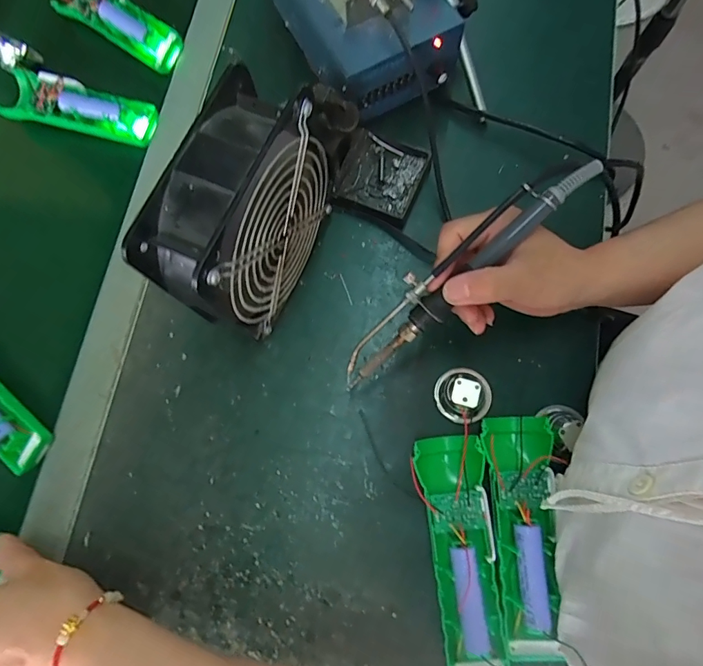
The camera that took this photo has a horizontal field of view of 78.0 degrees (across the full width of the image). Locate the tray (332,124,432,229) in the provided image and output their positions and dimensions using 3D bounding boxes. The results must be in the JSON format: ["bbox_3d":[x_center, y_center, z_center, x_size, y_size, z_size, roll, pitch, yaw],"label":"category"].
[{"bbox_3d":[0.027,-0.146,0.413,0.076,0.018,0.077,21,79,9],"label":"tray"}]

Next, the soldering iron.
[{"bbox_3d":[0.067,-0.039,0.287,0.210,0.021,0.033,-43,81,13],"label":"soldering iron"}]

